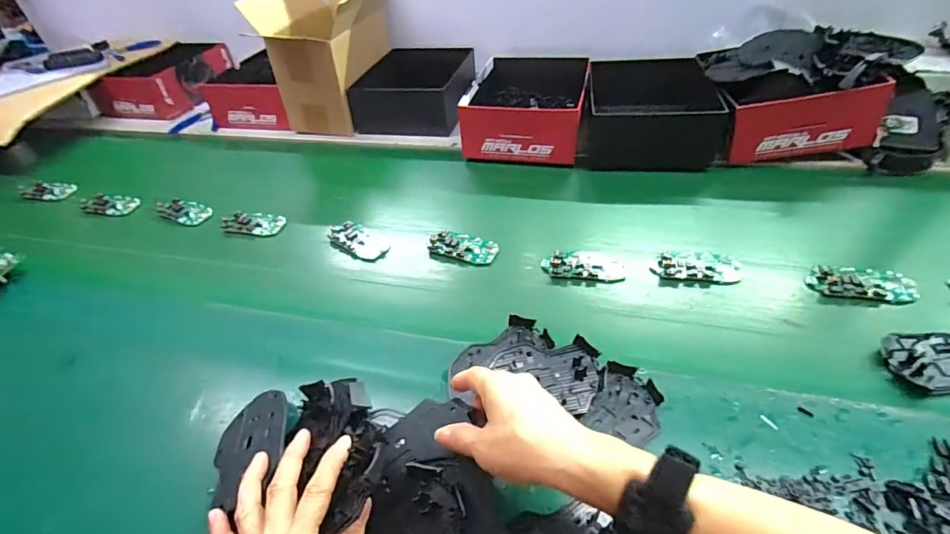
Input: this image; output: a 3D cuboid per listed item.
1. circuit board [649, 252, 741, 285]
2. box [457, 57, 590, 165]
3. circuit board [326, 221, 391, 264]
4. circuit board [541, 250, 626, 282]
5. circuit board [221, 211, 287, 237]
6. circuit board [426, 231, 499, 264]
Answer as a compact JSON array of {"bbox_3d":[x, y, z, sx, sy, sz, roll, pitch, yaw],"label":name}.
[{"bbox_3d":[0.259,-0.001,0.523,0.100,0.006,0.046,-3,42,9],"label":"circuit board"},{"bbox_3d":[0.094,-0.277,0.771,0.187,0.088,0.231,3,44,15],"label":"box"},{"bbox_3d":[-0.163,-0.036,0.610,0.096,0.007,0.051,26,53,34],"label":"circuit board"},{"bbox_3d":[0.131,-0.002,0.542,0.095,0.009,0.041,0,43,12],"label":"circuit board"},{"bbox_3d":[-0.326,-0.065,0.656,0.091,0.008,0.051,3,43,15],"label":"circuit board"},{"bbox_3d":[-0.016,-0.027,0.585,0.091,0.013,0.040,7,45,19],"label":"circuit board"}]

